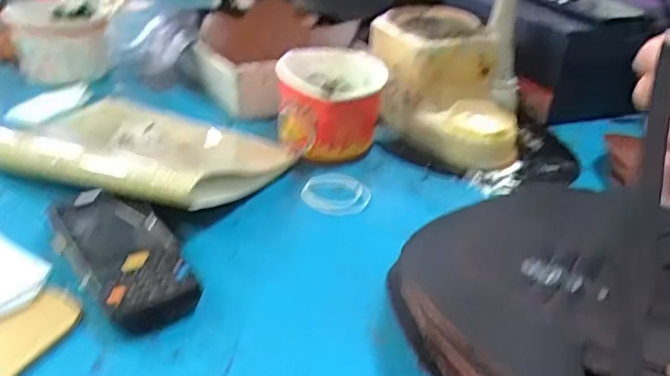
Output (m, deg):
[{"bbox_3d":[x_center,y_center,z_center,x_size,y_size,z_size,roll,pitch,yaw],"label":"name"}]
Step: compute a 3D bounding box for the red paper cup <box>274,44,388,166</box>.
[{"bbox_3d":[-0.006,-0.087,0.631,0.108,0.080,0.137,5,31,0],"label":"red paper cup"}]

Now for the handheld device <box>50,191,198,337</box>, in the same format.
[{"bbox_3d":[-0.159,0.050,0.447,0.072,0.029,0.146,-19,38,-35],"label":"handheld device"}]

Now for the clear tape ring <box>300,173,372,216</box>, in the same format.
[{"bbox_3d":[0.002,0.005,0.569,0.063,0.008,0.063,4,31,-2],"label":"clear tape ring"}]

